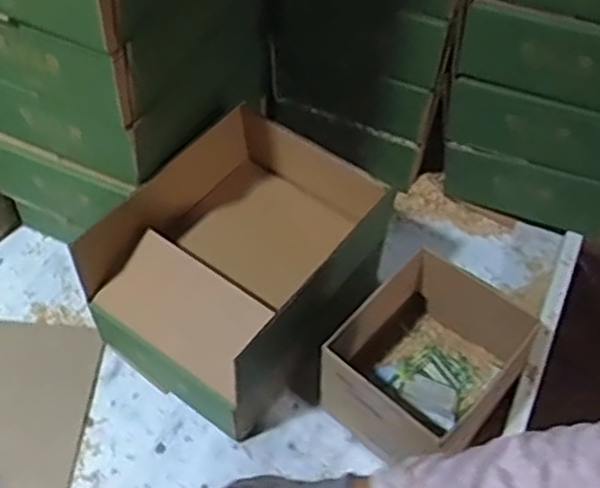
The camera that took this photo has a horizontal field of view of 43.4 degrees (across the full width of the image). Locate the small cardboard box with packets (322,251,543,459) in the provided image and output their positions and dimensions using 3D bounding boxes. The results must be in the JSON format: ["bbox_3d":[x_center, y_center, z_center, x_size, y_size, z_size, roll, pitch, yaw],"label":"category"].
[{"bbox_3d":[0.117,0.119,0.741,0.156,0.112,0.167,36,59,22],"label":"small cardboard box with packets"}]

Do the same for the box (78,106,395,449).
[{"bbox_3d":[-0.053,0.029,0.791,0.219,0.177,0.258,32,58,20],"label":"box"}]

